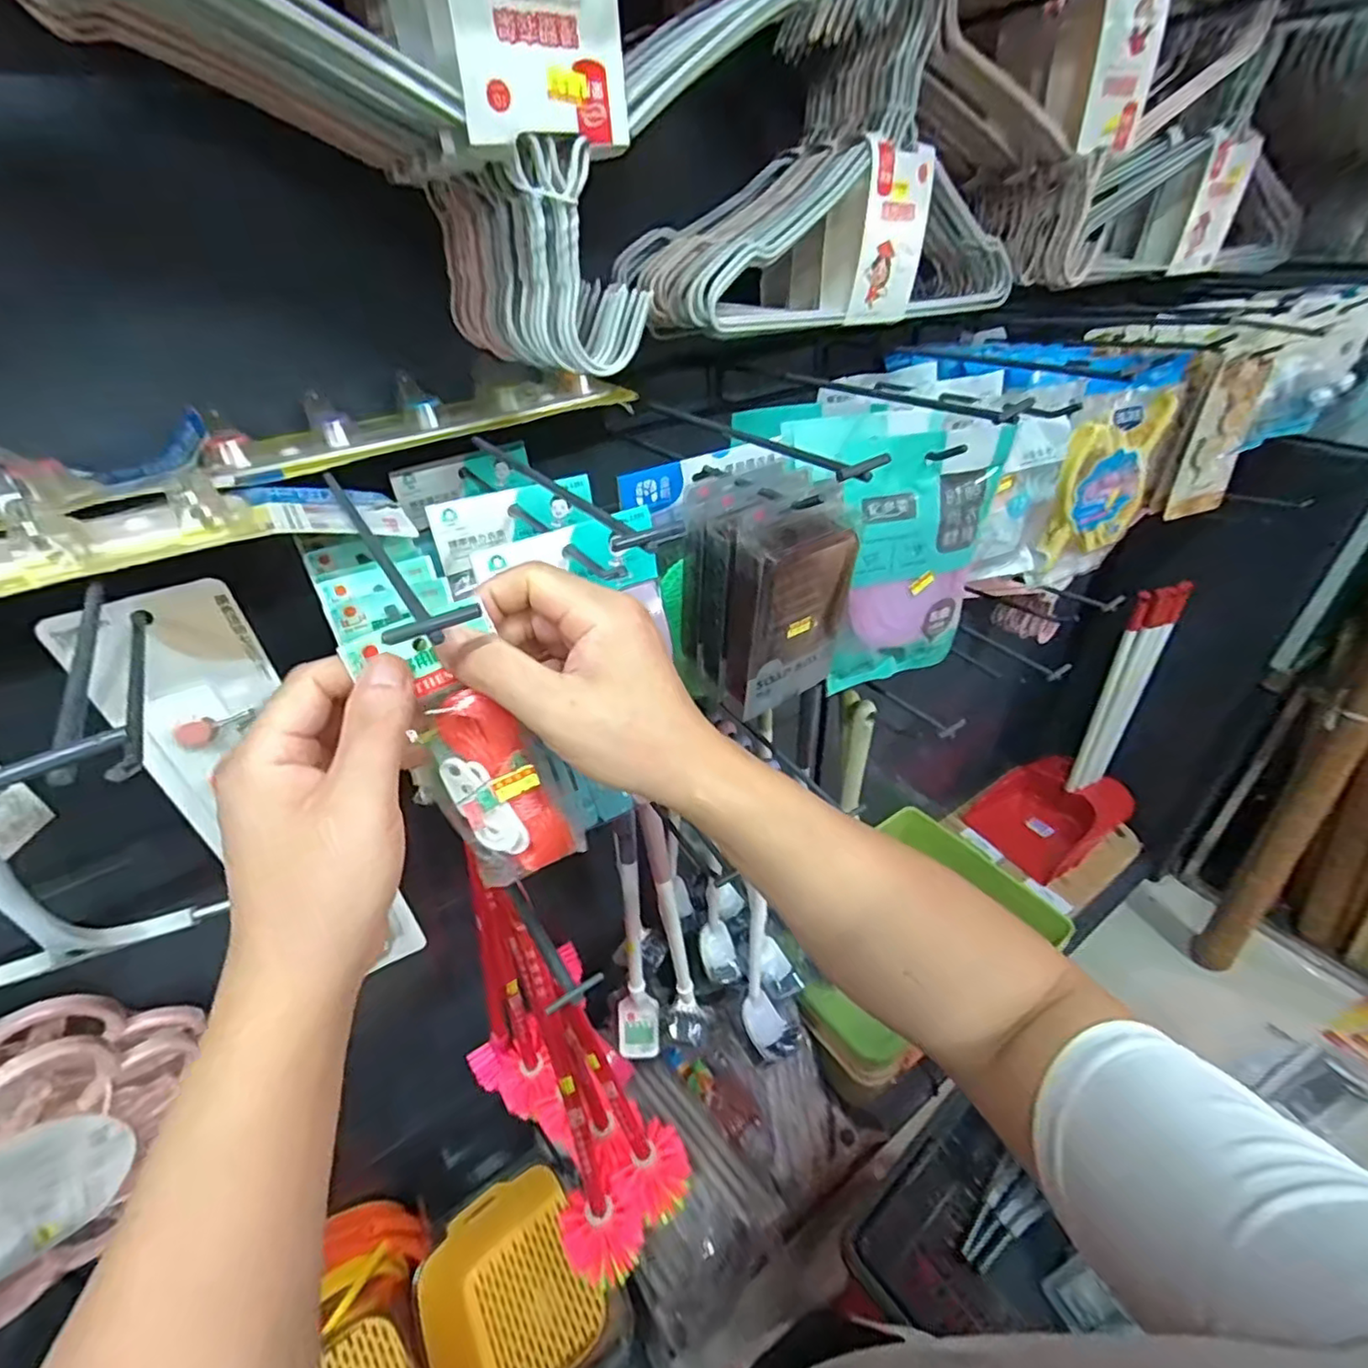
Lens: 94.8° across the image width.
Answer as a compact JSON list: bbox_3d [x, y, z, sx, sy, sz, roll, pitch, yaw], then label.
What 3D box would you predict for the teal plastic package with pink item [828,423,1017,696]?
[{"bbox_3d":[0.187,-0.093,0.531,0.136,0.217,0.031,-17,39,-18],"label":"teal plastic package with pink item"}]

